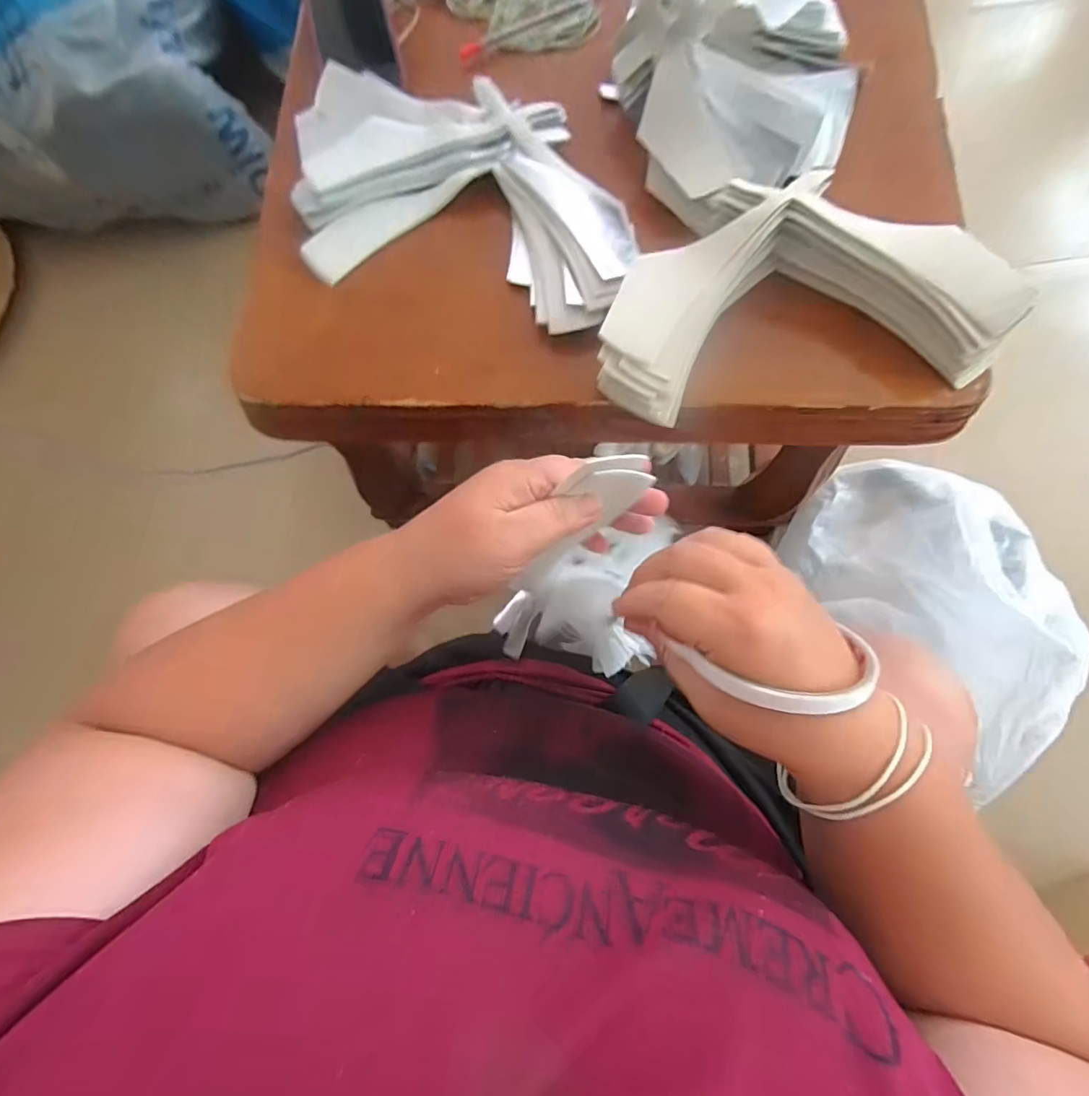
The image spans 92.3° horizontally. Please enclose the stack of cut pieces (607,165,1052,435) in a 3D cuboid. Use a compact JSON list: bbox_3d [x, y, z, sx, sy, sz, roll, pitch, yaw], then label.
[{"bbox_3d":[0.182,-0.199,0.401,0.298,0.055,0.169,-9,77,-1],"label":"stack of cut pieces"}]

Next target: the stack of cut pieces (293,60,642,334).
[{"bbox_3d":[-0.077,-0.308,0.453,0.320,0.031,0.200,18,78,5],"label":"stack of cut pieces"}]

